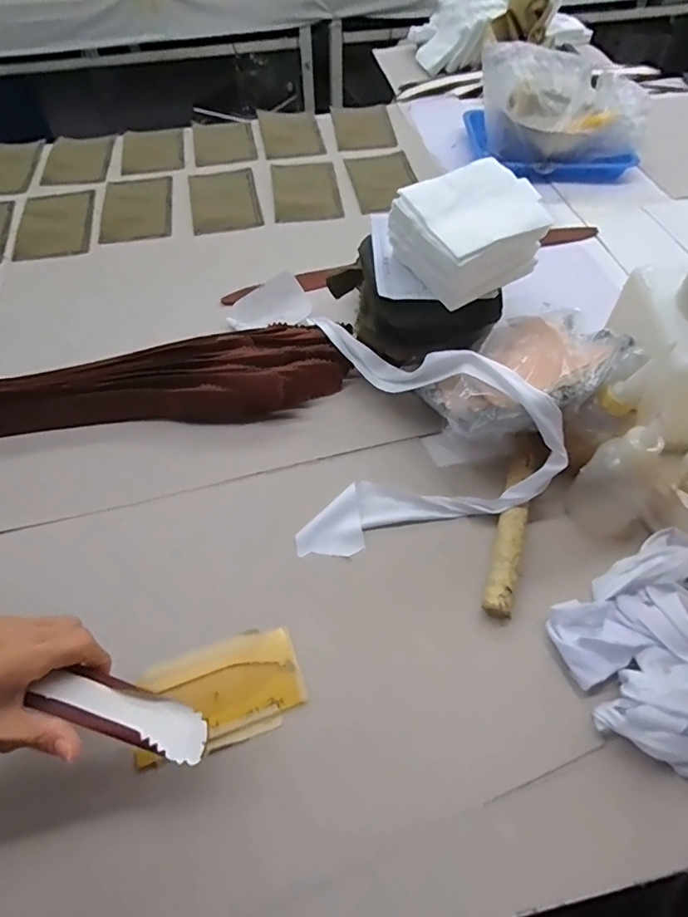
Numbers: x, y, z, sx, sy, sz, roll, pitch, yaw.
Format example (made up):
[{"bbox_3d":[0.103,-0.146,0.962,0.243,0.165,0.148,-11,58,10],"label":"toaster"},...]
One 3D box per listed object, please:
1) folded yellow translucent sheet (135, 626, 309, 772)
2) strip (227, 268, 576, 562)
[{"bbox_3d":[-0.105,0.199,0.437,0.135,0.014,0.084,-18,56,-11],"label":"folded yellow translucent sheet"},{"bbox_3d":[0.026,-0.105,0.581,0.266,0.118,0.402,-16,56,-10],"label":"strip"}]

